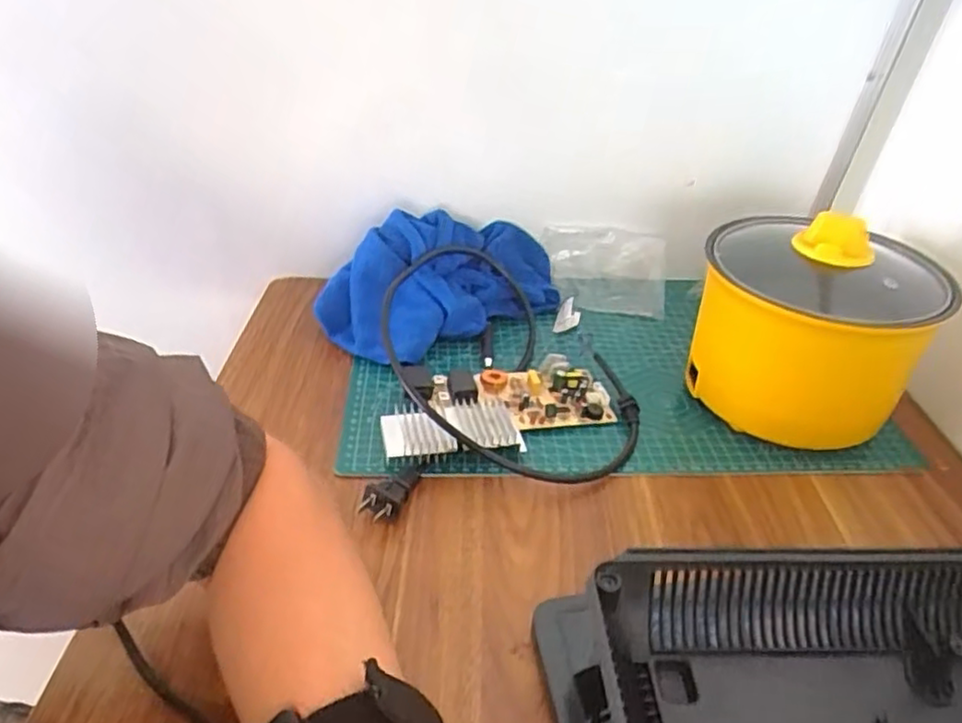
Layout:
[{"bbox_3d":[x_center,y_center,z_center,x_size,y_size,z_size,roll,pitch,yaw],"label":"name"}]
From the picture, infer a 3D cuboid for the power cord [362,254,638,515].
[{"bbox_3d":[0.023,-0.003,0.540,0.202,0.073,0.284,1,35,-2],"label":"power cord"}]

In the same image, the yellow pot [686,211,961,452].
[{"bbox_3d":[0.252,-0.031,0.522,0.157,0.155,0.161,18,37,19],"label":"yellow pot"}]

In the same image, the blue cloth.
[{"bbox_3d":[-0.029,-0.080,0.633,0.232,0.089,0.131,-25,44,-35],"label":"blue cloth"}]

